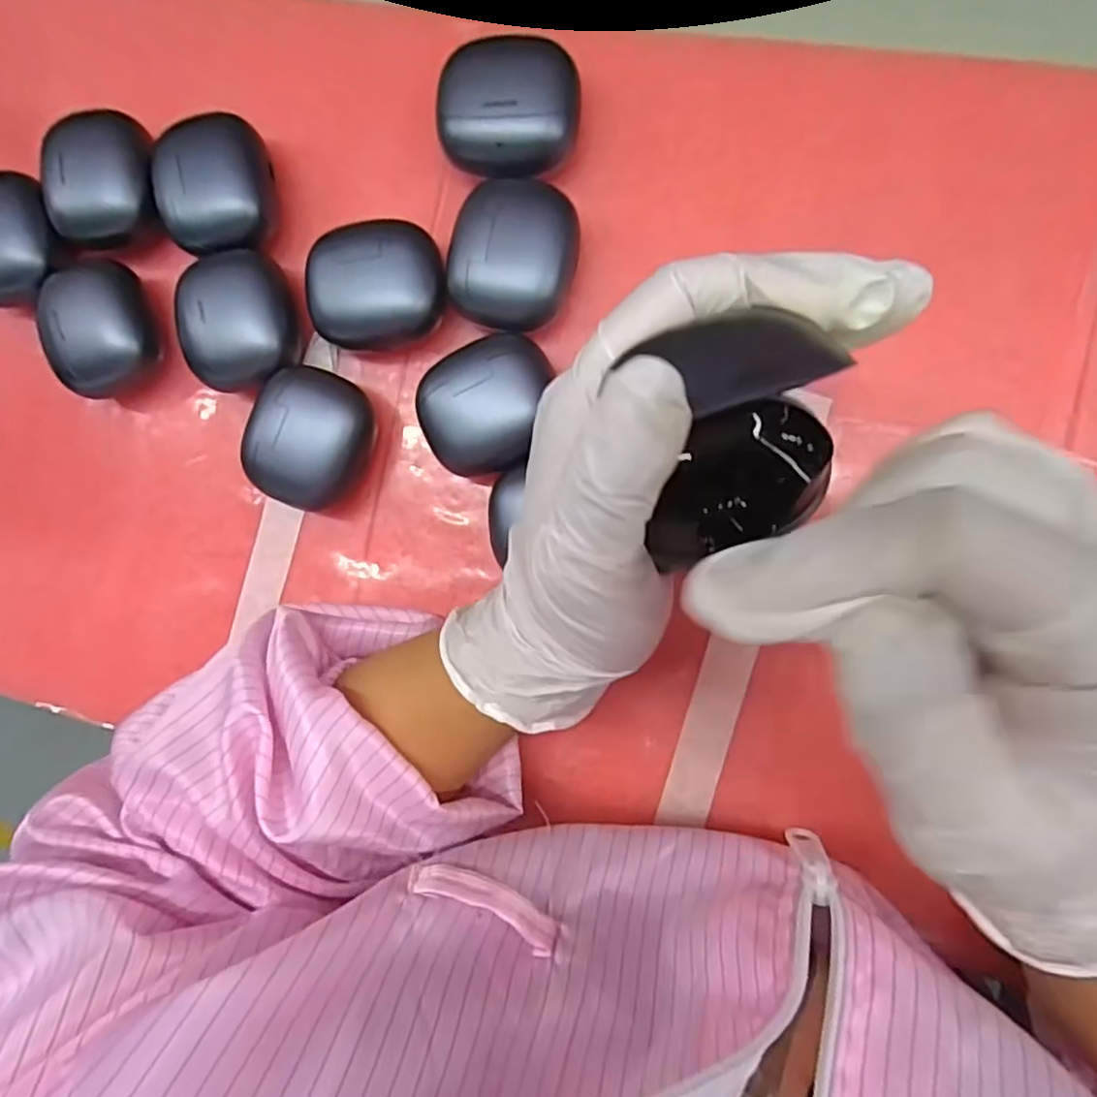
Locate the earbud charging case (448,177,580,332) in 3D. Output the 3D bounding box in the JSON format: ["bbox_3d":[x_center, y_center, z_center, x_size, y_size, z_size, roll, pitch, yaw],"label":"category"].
[{"bbox_3d":[-0.013,-0.116,0.271,0.046,0.029,0.057,14,92,9],"label":"earbud charging case"}]

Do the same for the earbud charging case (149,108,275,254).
[{"bbox_3d":[-0.141,-0.155,0.294,0.044,0.030,0.054,2,90,9],"label":"earbud charging case"}]

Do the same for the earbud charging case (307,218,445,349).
[{"bbox_3d":[-0.070,-0.108,0.283,0.055,0.027,0.043,-9,88,9],"label":"earbud charging case"}]

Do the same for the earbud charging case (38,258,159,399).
[{"bbox_3d":[-0.199,-0.099,0.305,0.044,0.028,0.055,-22,86,9],"label":"earbud charging case"}]

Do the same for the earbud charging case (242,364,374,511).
[{"bbox_3d":[-0.099,-0.046,0.288,0.046,0.031,0.056,19,93,9],"label":"earbud charging case"}]

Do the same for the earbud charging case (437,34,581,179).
[{"bbox_3d":[-0.015,-0.172,0.271,0.054,0.030,0.044,-3,89,9],"label":"earbud charging case"}]

